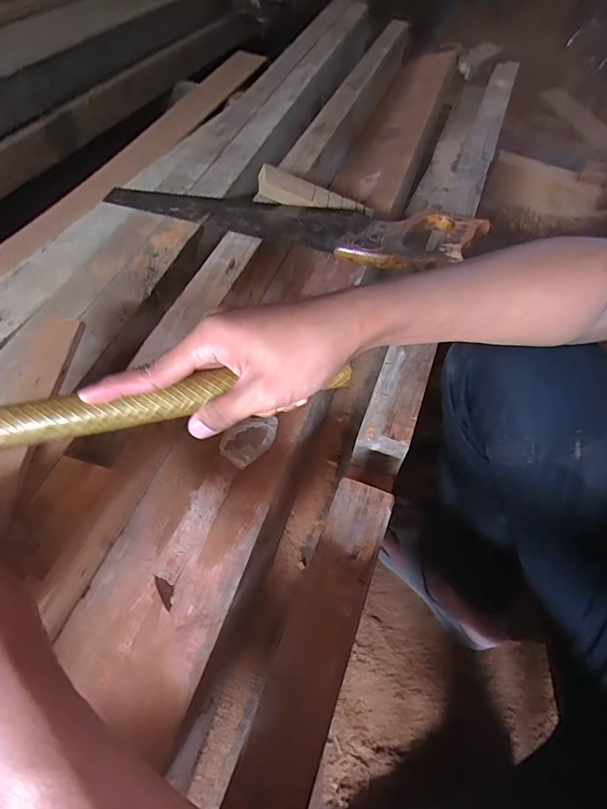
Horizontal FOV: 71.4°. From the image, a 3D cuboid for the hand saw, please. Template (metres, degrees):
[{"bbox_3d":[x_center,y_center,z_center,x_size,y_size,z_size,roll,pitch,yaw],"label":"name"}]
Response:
[{"bbox_3d":[-0.024,-0.249,0.567,0.502,0.035,0.109,13,54,6],"label":"hand saw"}]

